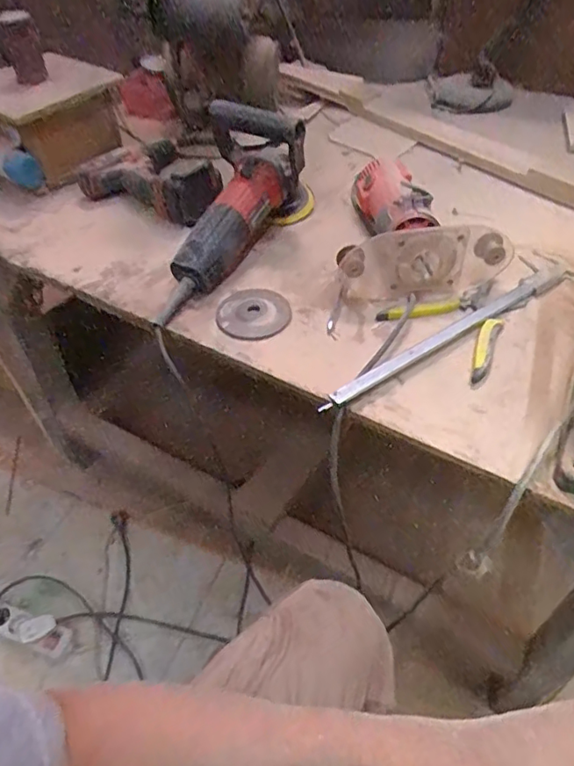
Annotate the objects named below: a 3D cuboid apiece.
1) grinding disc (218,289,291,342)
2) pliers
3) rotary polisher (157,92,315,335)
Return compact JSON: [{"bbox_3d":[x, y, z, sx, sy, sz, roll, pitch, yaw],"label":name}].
[{"bbox_3d":[-0.039,-0.085,0.659,0.082,0.013,0.079,-2,49,2],"label":"grinding disc"},{"bbox_3d":[0.196,-0.056,0.615,0.145,0.015,0.133,-16,50,-10],"label":"pliers"},{"bbox_3d":[-0.057,-0.223,0.690,0.116,0.157,0.310,13,51,14],"label":"rotary polisher"}]

